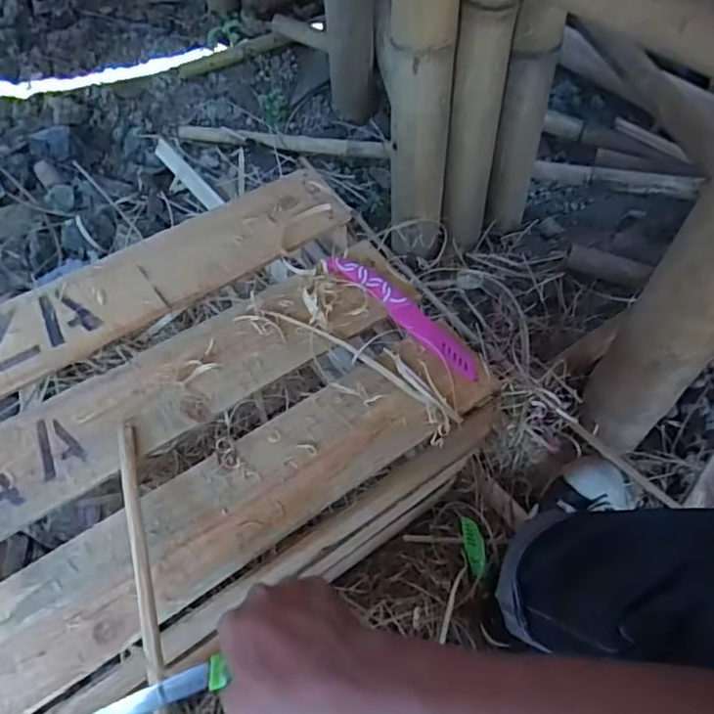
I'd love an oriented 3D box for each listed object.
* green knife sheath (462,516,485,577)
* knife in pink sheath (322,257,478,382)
[{"bbox_3d":[0.158,0.254,0.814,0.023,0.019,0.079,-12,93,-8],"label":"green knife sheath"},{"bbox_3d":[0.045,-0.045,0.592,0.189,0.016,0.031,37,64,21],"label":"knife in pink sheath"}]

